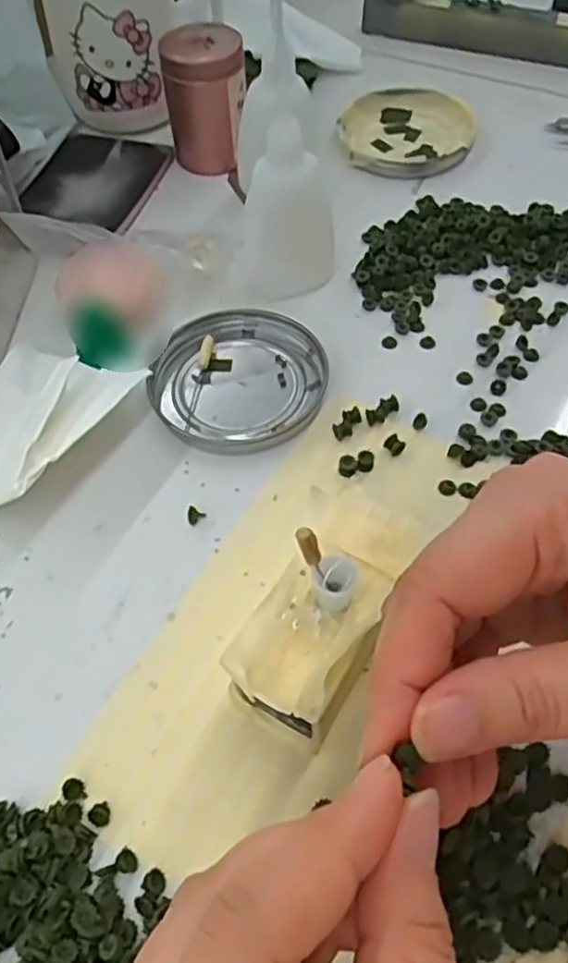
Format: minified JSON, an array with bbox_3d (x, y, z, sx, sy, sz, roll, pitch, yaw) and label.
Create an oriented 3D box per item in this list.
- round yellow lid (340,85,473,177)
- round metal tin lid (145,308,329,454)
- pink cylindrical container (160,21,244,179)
[{"bbox_3d":[0.072,-0.209,0.435,0.076,0.008,0.080,-1,57,1],"label":"round yellow lid"},{"bbox_3d":[-0.020,-0.047,0.331,0.075,0.013,0.075,-1,57,1],"label":"round metal tin lid"},{"bbox_3d":[-0.044,-0.214,0.407,0.044,0.059,0.037,-7,57,-3],"label":"pink cylindrical container"}]

